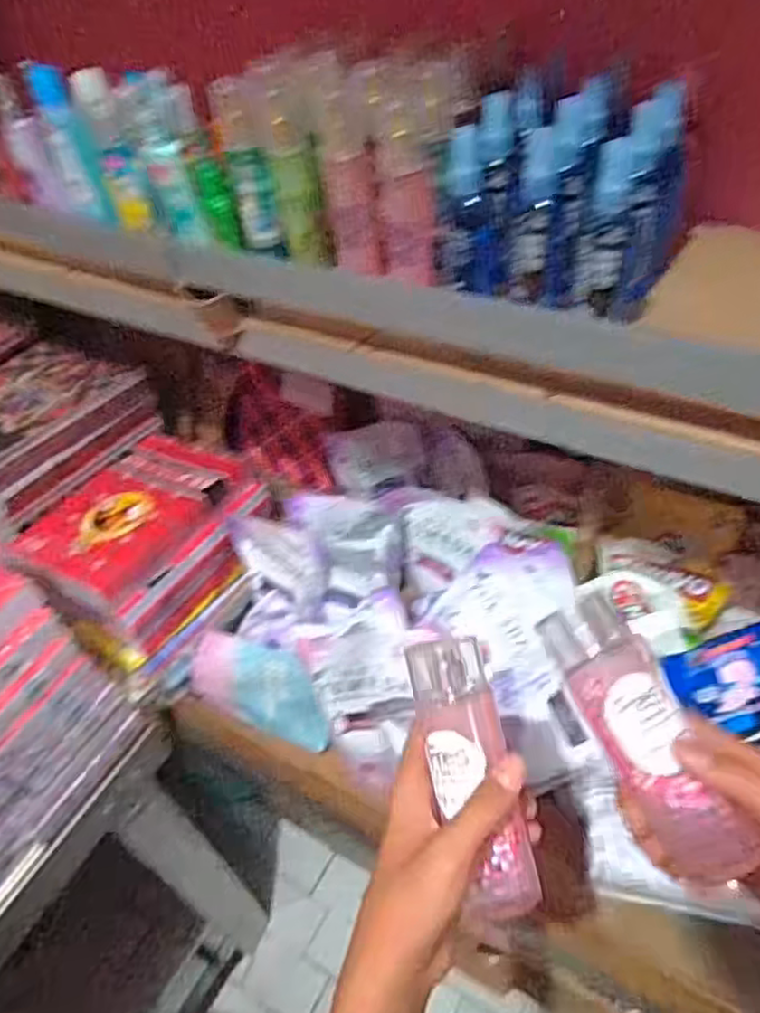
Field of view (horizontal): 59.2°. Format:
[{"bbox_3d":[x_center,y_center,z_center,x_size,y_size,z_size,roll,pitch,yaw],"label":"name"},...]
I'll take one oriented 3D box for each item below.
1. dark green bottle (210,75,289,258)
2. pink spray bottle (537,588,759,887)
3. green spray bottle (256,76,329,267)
[{"bbox_3d":[-0.118,-0.300,0.601,0.037,0.139,0.049,-14,45,-6],"label":"dark green bottle"},{"bbox_3d":[0.136,0.117,0.345,0.040,0.032,0.146,-21,69,-13],"label":"pink spray bottle"},{"bbox_3d":[-0.073,-0.284,0.582,0.037,0.142,0.034,-14,45,-6],"label":"green spray bottle"}]

